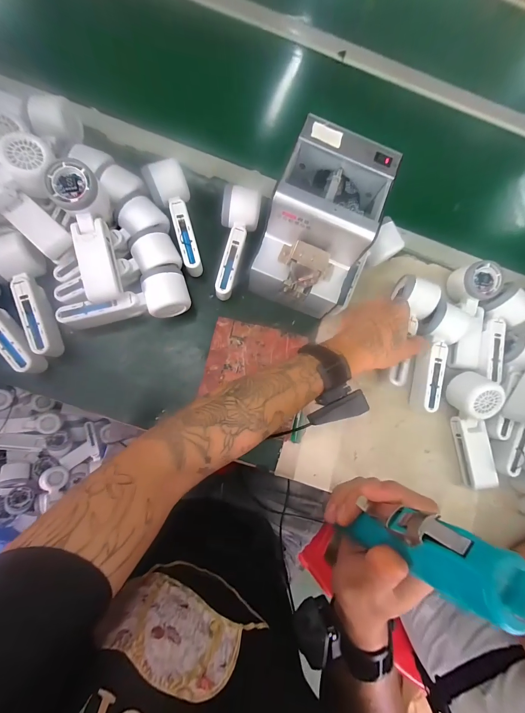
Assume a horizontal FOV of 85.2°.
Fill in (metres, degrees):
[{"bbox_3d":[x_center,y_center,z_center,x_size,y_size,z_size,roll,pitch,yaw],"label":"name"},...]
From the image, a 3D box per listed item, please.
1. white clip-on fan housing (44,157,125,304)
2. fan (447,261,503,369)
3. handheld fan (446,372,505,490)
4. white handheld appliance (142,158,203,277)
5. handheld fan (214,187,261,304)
[{"bbox_3d":[-0.222,-0.155,0.371,0.054,0.055,0.167,-11,98,-6],"label":"white clip-on fan housing"},{"bbox_3d":[0.328,-0.063,0.447,0.054,0.052,0.161,10,81,-3],"label":"fan"},{"bbox_3d":[0.312,0.105,0.412,0.055,0.058,0.161,-5,82,-5],"label":"handheld fan"},{"bbox_3d":[-0.120,-0.198,0.419,0.051,0.060,0.149,-20,83,-7],"label":"white handheld appliance"},{"bbox_3d":[-0.039,-0.163,0.422,0.055,0.055,0.160,7,79,-5],"label":"handheld fan"}]

